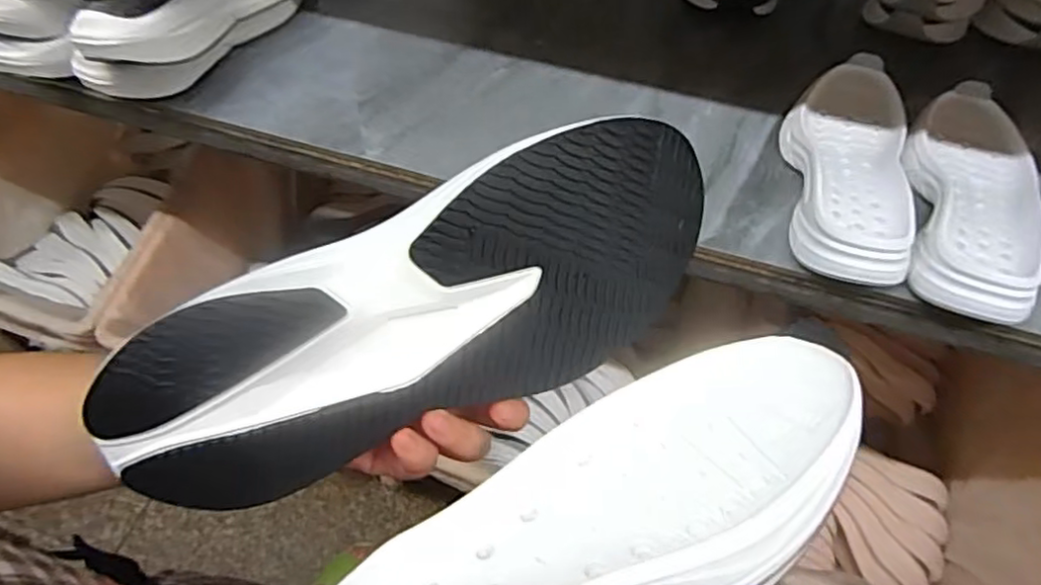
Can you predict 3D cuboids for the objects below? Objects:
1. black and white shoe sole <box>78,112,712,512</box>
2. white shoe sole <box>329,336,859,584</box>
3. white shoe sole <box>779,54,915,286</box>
[{"bbox_3d":[-0.039,0.012,0.299,0.283,0.107,0.027,-28,18,-9],"label":"black and white shoe sole"},{"bbox_3d":[0.016,0.113,0.279,0.293,0.050,0.113,-30,34,-17],"label":"white shoe sole"},{"bbox_3d":[0.284,-0.117,0.574,0.109,0.044,0.261,19,56,11],"label":"white shoe sole"}]

